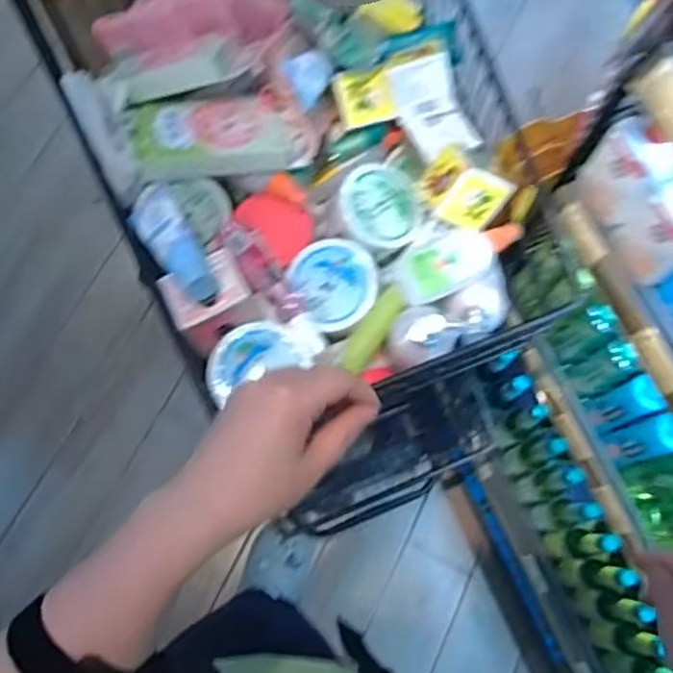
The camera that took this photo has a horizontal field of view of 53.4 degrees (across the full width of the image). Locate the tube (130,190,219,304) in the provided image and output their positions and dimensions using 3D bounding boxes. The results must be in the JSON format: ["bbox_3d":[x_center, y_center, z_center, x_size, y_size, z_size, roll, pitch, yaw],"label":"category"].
[{"bbox_3d":[-0.159,-0.092,0.652,0.047,0.035,0.135,-31,62,-8],"label":"tube"}]

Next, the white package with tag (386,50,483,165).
[{"bbox_3d":[0.107,-0.256,0.751,0.069,0.020,0.111,-21,108,23],"label":"white package with tag"}]

